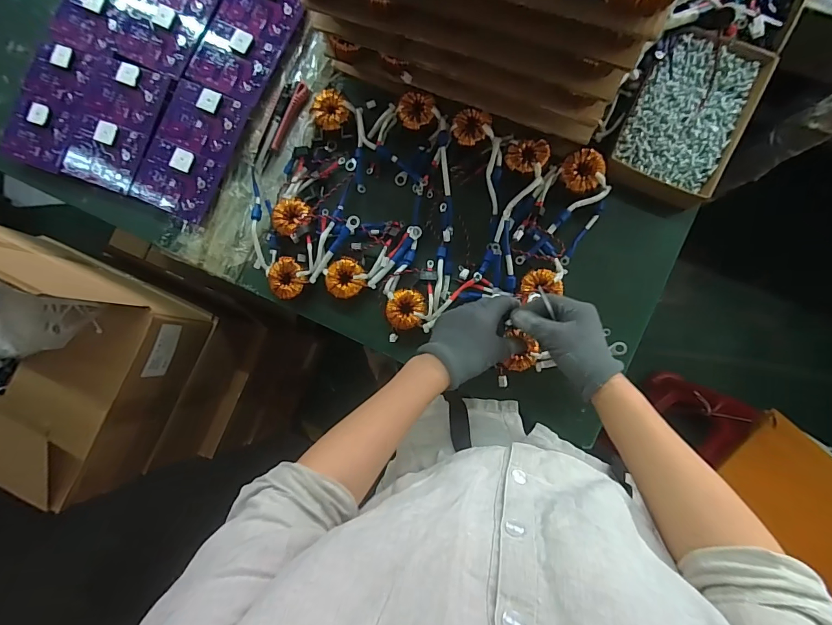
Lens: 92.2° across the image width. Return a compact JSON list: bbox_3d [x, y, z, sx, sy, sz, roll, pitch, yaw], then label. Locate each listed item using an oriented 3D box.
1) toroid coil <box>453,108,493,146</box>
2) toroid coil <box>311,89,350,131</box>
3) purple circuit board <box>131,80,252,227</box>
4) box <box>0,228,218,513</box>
[{"bbox_3d":[0.076,-0.263,0.568,0.051,0.017,0.046,27,89,8],"label":"toroid coil"},{"bbox_3d":[-0.129,-0.304,0.603,0.051,0.018,0.064,-28,83,4],"label":"toroid coil"},{"bbox_3d":[-0.359,-0.254,0.624,0.131,0.023,0.197,23,92,4],"label":"purple circuit board"},{"bbox_3d":[-0.625,0.065,0.628,0.426,0.306,0.322,23,89,6],"label":"box"}]

